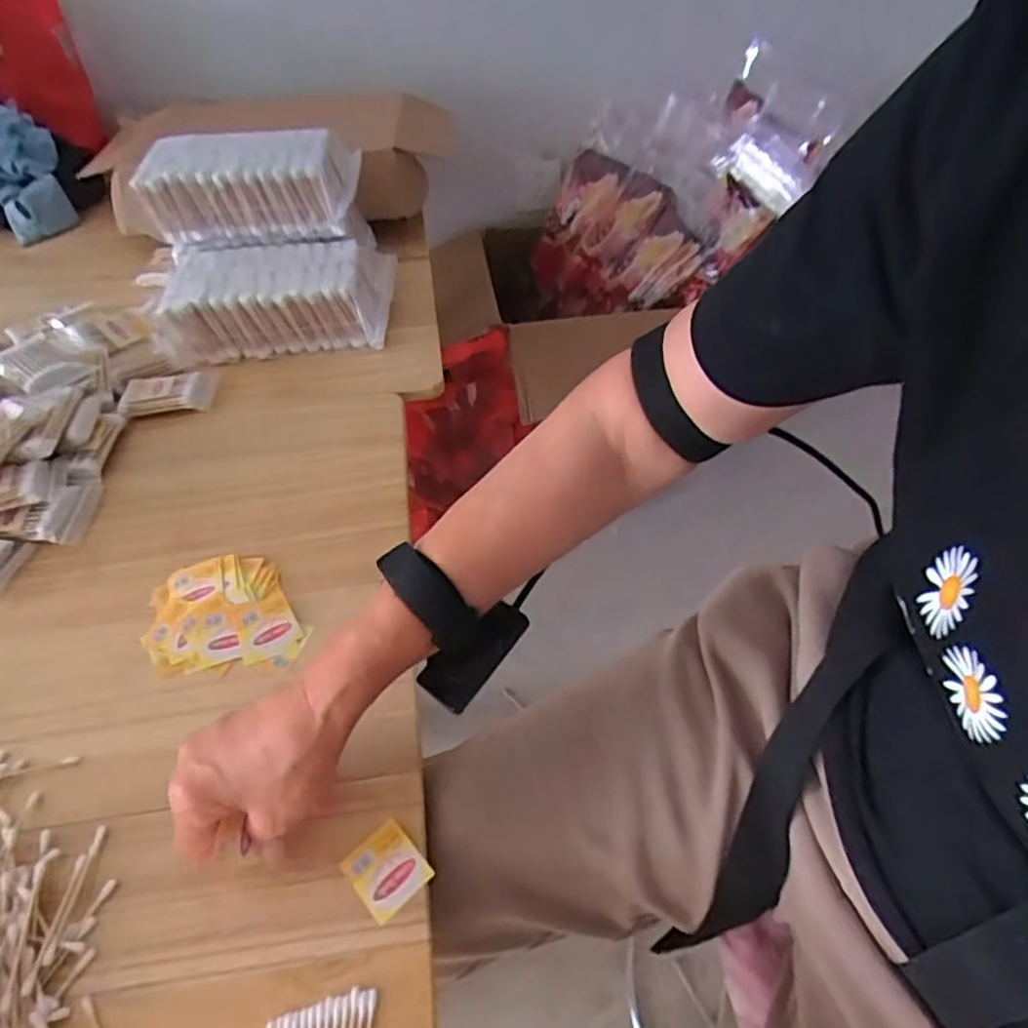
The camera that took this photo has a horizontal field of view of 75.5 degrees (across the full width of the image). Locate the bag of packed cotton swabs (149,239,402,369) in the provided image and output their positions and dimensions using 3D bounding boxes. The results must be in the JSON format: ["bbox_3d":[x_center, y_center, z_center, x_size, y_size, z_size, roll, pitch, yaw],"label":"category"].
[{"bbox_3d":[-0.256,-0.245,0.732,0.235,0.071,0.153,-4,49,-2],"label":"bag of packed cotton swabs"}]

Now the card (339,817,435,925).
[{"bbox_3d":[-0.076,0.210,0.393,0.039,0.004,0.043,-36,57,-26],"label":"card"}]

